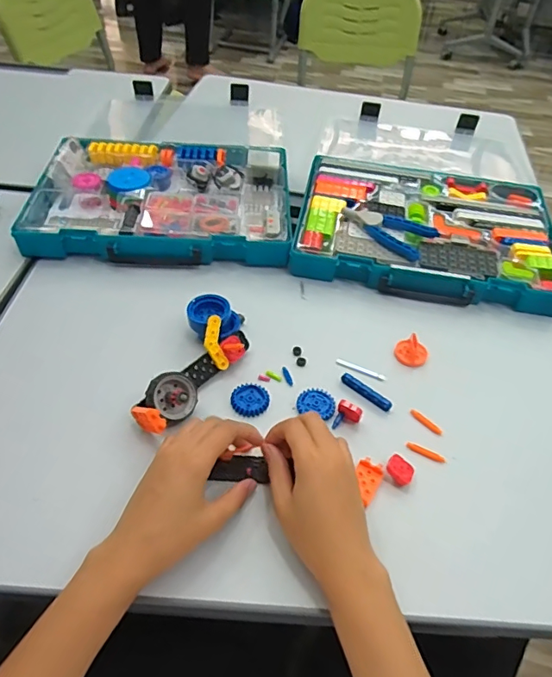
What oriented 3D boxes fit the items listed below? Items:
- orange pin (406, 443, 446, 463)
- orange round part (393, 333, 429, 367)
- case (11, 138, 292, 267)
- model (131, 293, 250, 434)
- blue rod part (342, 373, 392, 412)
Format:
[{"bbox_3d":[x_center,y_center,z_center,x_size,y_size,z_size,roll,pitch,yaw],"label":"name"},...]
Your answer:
[{"bbox_3d":[0.148,0.113,0.488,0.039,0.005,0.007,21,49,13],"label":"orange pin"},{"bbox_3d":[0.158,0.013,0.572,0.037,0.017,0.032,23,50,15],"label":"orange round part"},{"bbox_3d":[-0.164,-0.202,0.734,0.361,0.070,0.252,-1,46,-3],"label":"case"},{"bbox_3d":[-0.083,0.028,0.524,0.074,0.045,0.189,14,48,9],"label":"model"},{"bbox_3d":[0.098,0.057,0.532,0.061,0.010,0.011,35,54,24],"label":"blue rod part"}]

